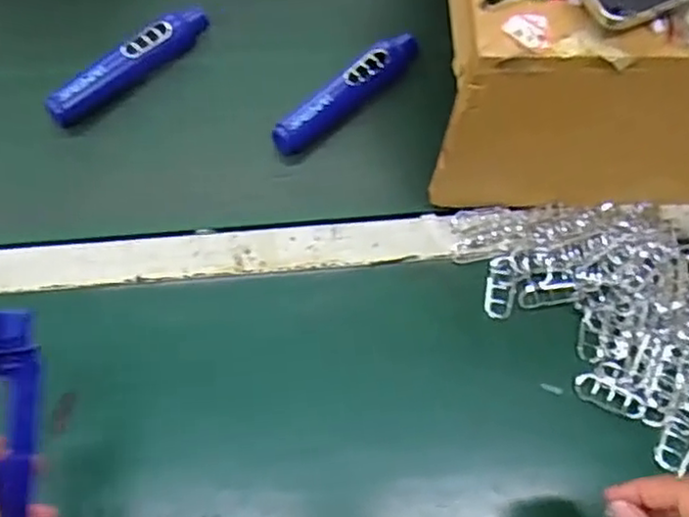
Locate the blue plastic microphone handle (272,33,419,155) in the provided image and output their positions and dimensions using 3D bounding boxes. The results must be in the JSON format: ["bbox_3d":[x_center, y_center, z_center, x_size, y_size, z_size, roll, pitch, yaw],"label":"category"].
[{"bbox_3d":[0.005,-0.160,0.645,0.178,0.022,0.035,-42,76,-17],"label":"blue plastic microphone handle"}]

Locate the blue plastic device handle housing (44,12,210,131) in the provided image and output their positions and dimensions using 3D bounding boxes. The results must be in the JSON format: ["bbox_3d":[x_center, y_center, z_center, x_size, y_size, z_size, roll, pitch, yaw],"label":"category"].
[{"bbox_3d":[-0.203,-0.186,0.645,0.174,0.022,0.031,-40,75,-16],"label":"blue plastic device handle housing"}]

